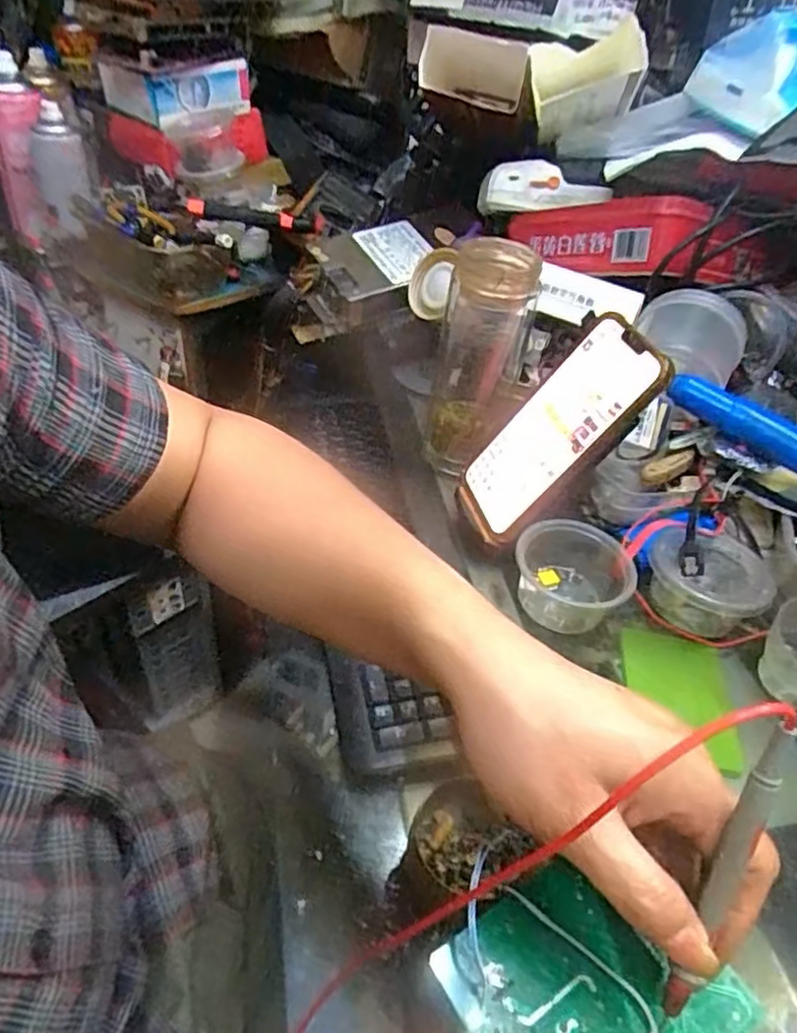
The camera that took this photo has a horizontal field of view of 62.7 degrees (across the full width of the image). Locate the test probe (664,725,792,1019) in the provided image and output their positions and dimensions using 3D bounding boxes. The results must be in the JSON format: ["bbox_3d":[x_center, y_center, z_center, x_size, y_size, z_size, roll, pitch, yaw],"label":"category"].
[{"bbox_3d":[0.119,0.135,0.240,0.010,0.132,0.009,15,14,7],"label":"test probe"}]

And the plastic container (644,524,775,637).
[{"bbox_3d":[0.207,0.044,0.444,0.074,0.045,0.071,24,45,17],"label":"plastic container"}]

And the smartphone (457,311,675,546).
[{"bbox_3d":[0.106,-0.055,0.447,0.014,0.164,0.077,19,31,-39],"label":"smartphone"}]

